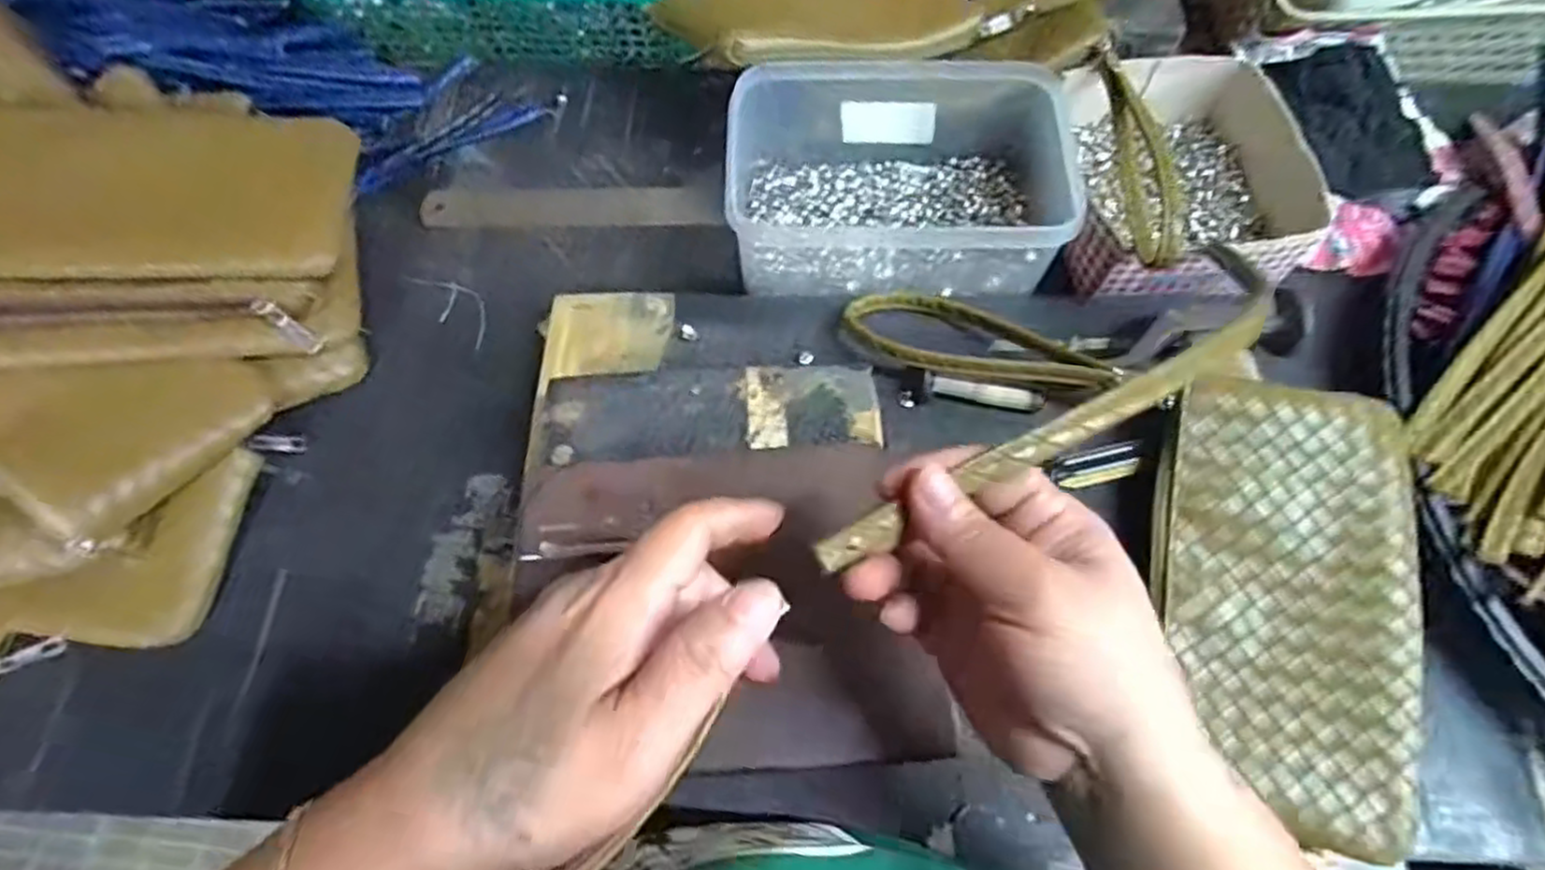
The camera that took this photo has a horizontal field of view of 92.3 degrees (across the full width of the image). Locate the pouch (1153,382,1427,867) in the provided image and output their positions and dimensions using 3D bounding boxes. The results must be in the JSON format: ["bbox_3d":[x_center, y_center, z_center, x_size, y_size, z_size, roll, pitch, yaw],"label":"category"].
[{"bbox_3d":[0.231,0.074,0.338,0.101,0.042,0.192,12,67,5],"label":"pouch"}]

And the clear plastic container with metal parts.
[{"bbox_3d":[0.074,-0.156,0.450,0.200,0.074,0.144,-2,66,-1],"label":"clear plastic container with metal parts"}]

